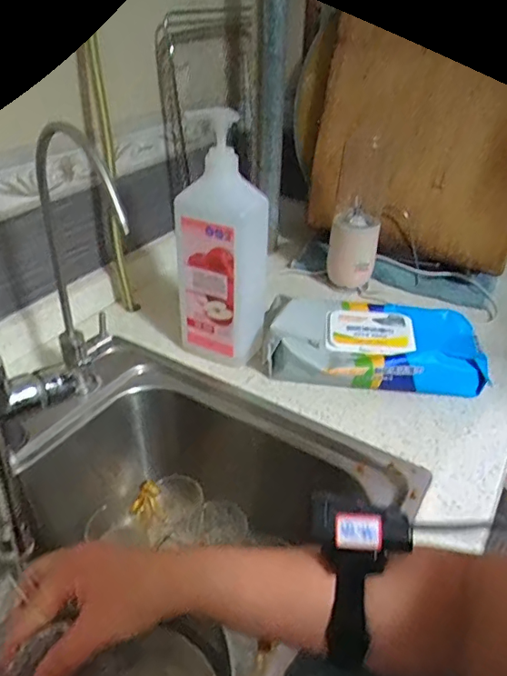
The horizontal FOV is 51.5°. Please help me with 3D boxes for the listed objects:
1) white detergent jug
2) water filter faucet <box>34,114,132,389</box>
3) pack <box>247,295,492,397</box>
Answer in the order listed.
[{"bbox_3d":[-0.034,-0.105,0.617,0.090,0.297,0.066,19,39,24],"label":"white detergent jug"},{"bbox_3d":[-0.160,-0.038,0.504,0.055,0.315,0.168,-15,38,-22],"label":"water filter faucet"},{"bbox_3d":[0.143,0.007,0.663,0.272,0.066,0.128,1,35,0],"label":"pack"}]

